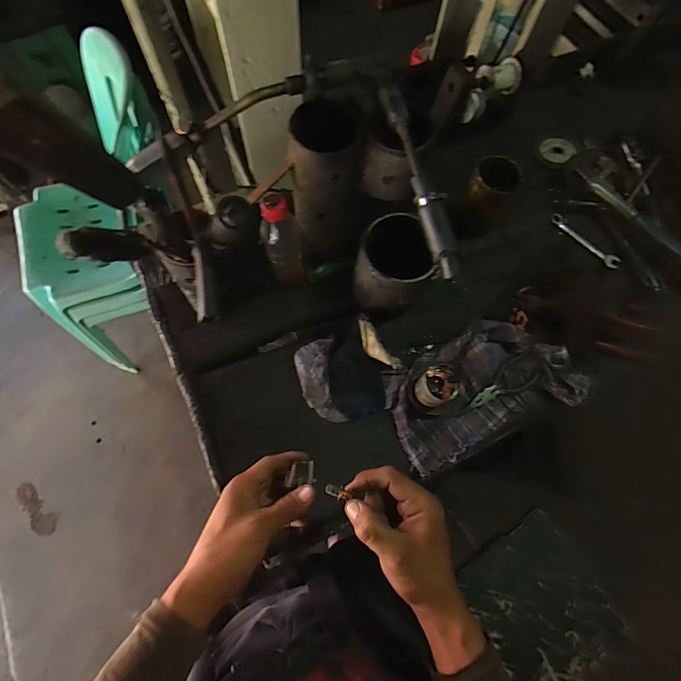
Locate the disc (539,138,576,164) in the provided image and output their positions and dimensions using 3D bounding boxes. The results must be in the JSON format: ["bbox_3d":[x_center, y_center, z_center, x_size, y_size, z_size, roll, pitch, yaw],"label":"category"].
[{"bbox_3d":[0.434,-0.377,0.737,0.063,0.007,0.083,-19,56,1],"label":"disc"}]

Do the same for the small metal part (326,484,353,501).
[{"bbox_3d":[-0.002,0.142,0.348,0.025,0.006,0.011,23,73,-2],"label":"small metal part"}]

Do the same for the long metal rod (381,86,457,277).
[{"bbox_3d":[0.088,-0.183,0.413,0.025,0.020,0.247,-12,71,-7],"label":"long metal rod"}]

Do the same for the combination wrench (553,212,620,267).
[{"bbox_3d":[0.446,-0.182,0.682,0.022,0.009,0.143,-42,77,-16],"label":"combination wrench"}]

